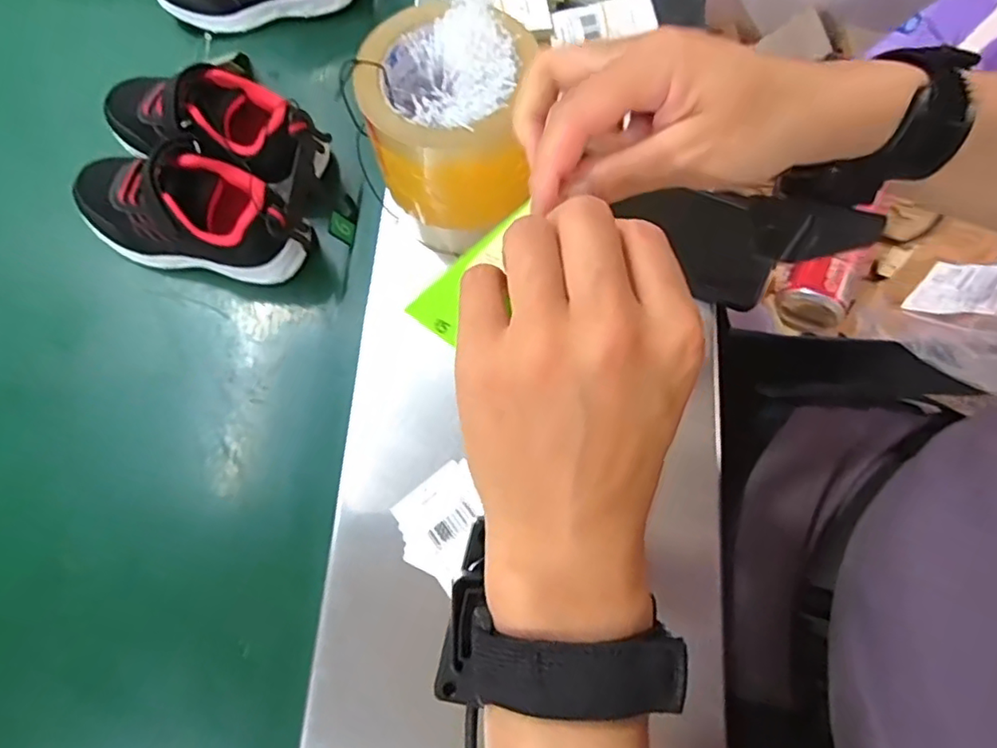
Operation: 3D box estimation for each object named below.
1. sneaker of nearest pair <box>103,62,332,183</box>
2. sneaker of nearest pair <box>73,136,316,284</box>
[{"bbox_3d":[-0.215,-0.187,0.448,0.183,0.080,0.067,22,72,9],"label":"sneaker of nearest pair"},{"bbox_3d":[-0.221,-0.117,0.430,0.174,0.075,0.063,11,71,5],"label":"sneaker of nearest pair"}]

